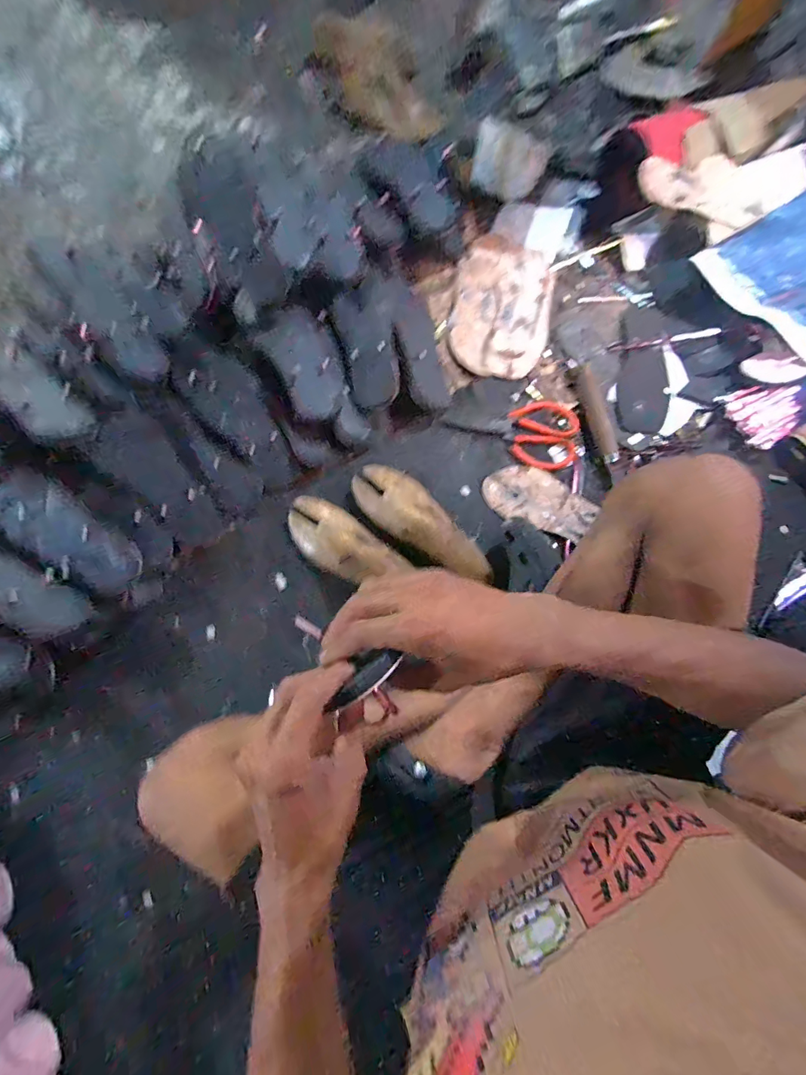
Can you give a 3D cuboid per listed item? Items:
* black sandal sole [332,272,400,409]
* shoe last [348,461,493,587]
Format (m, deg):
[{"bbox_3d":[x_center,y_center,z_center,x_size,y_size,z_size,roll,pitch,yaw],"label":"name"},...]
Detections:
[{"bbox_3d":[-0.053,-0.289,0.635,0.078,0.017,0.175,-10,95,-3],"label":"black sandal sole"},{"bbox_3d":[0.027,-0.023,0.595,0.238,0.069,0.082,40,80,20],"label":"shoe last"}]

